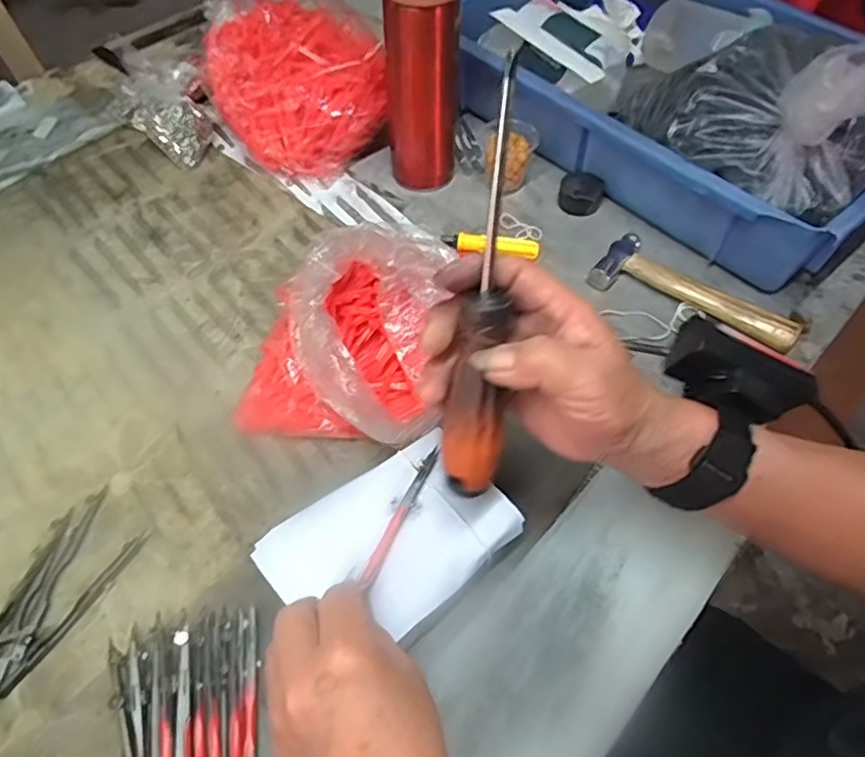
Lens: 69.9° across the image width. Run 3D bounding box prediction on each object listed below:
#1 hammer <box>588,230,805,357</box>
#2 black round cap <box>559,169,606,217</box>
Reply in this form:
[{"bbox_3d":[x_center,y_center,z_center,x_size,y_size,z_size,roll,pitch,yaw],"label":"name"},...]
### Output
[{"bbox_3d":[0.207,-0.064,0.491,0.157,0.018,0.057,32,62,19],"label":"hammer"},{"bbox_3d":[0.134,-0.169,0.561,0.038,0.025,0.046,21,59,13],"label":"black round cap"}]

